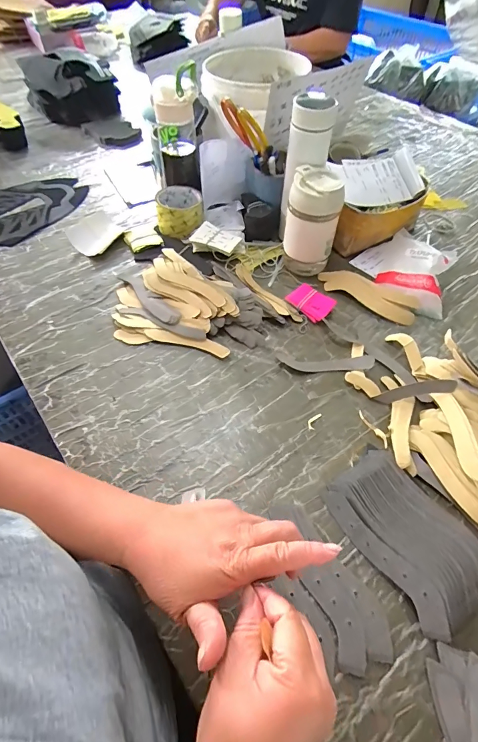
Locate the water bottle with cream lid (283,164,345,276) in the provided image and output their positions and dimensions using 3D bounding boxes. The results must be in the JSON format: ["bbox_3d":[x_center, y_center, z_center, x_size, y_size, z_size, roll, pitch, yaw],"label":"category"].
[{"bbox_3d":[0.117,-0.236,0.610,0.081,0.152,0.069,8,54,6],"label":"water bottle with cream lid"}]

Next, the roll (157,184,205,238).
[{"bbox_3d":[-0.113,-0.302,0.716,0.086,0.057,0.091,-8,54,-6],"label":"roll"}]

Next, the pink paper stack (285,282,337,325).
[{"bbox_3d":[0.116,-0.111,0.604,0.068,0.020,0.053,39,63,25],"label":"pink paper stack"}]

